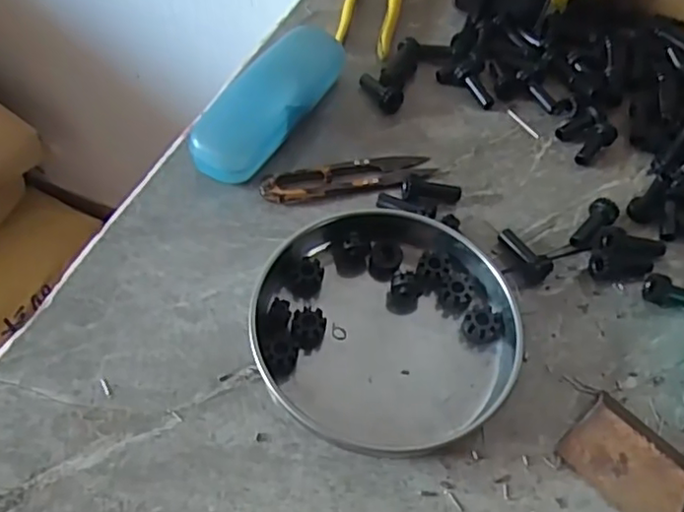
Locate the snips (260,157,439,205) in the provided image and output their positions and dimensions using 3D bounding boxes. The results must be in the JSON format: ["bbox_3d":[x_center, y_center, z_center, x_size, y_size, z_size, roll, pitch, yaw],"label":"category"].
[{"bbox_3d":[0.006,-0.053,0.410,0.117,0.011,0.025,-14,57,-15],"label":"snips"}]

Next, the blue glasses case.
[{"bbox_3d":[-0.047,-0.109,0.430,0.049,0.038,0.156,23,55,11],"label":"blue glasses case"}]

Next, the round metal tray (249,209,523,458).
[{"bbox_3d":[0.026,0.036,0.339,0.140,0.031,0.130,3,54,-4],"label":"round metal tray"}]

